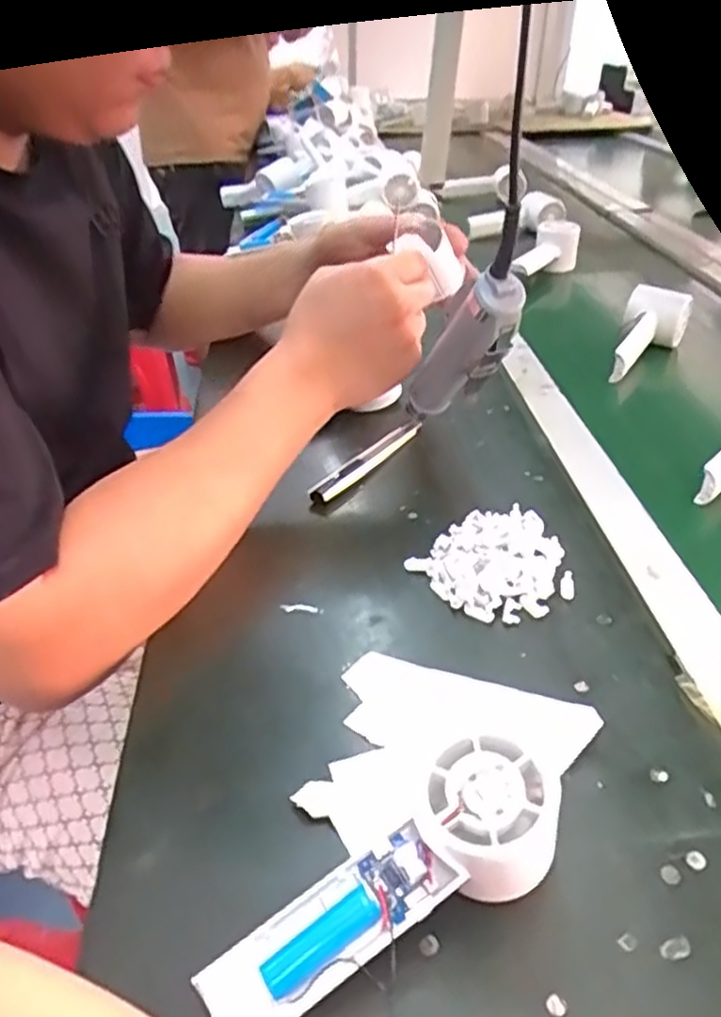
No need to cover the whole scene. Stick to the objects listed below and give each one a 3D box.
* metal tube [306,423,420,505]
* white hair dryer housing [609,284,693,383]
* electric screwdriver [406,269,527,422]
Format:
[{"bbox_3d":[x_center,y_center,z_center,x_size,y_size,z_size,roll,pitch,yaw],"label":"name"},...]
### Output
[{"bbox_3d":[0.006,-0.039,0.607,0.014,0.015,0.140,22,40,30],"label":"metal tube"},{"bbox_3d":[0.294,-0.180,0.787,0.060,0.054,0.153,26,55,33],"label":"white hair dryer housing"},{"bbox_3d":[0.067,-0.102,0.541,0.029,0.207,0.038,-12,79,-15],"label":"electric screwdriver"}]

